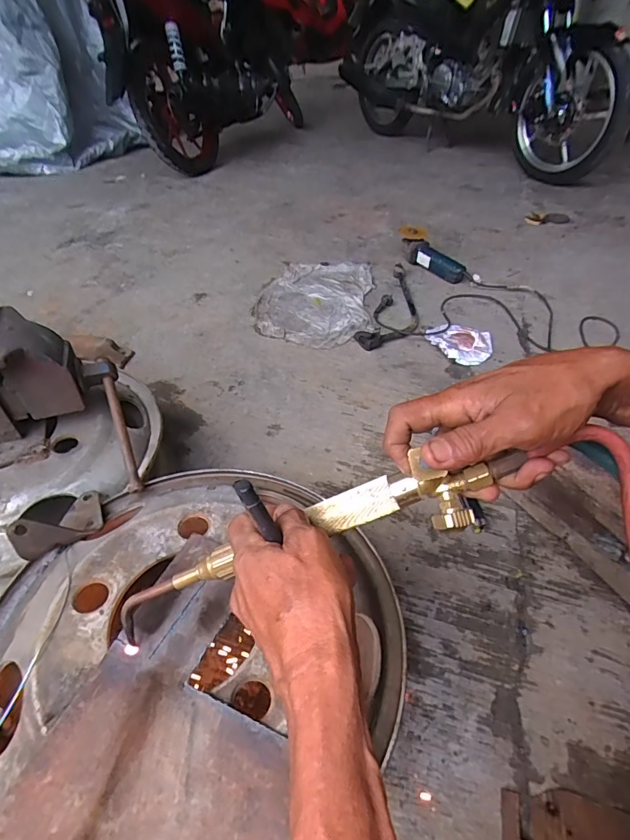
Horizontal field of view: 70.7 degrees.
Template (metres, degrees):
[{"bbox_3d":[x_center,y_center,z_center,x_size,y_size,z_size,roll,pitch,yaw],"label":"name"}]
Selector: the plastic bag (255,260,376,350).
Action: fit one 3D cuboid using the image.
[{"bbox_3d":[0.002,-0.374,1.357,0.336,0.017,0.508,4,44,5],"label":"plastic bag"}]

